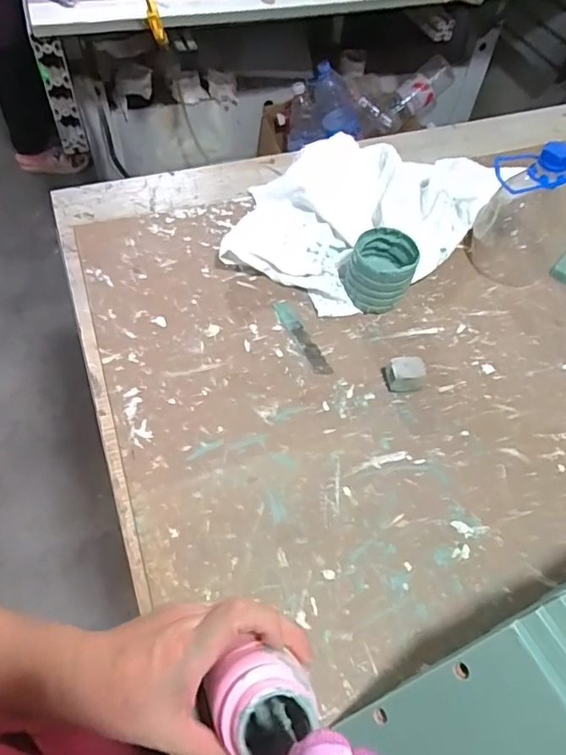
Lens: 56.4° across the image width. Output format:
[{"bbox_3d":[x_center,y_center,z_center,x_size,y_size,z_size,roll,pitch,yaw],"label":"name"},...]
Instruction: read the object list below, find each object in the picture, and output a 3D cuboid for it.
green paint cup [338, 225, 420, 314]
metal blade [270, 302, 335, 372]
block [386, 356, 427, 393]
[{"bbox_3d":[0.098,-0.107,0.545,0.076,0.066,0.065,11,56,4],"label":"green paint cup"},{"bbox_3d":[0.018,-0.041,0.527,0.017,0.004,0.101,-22,60,-17],"label":"metal blade"},{"bbox_3d":[0.116,-0.003,0.491,0.035,0.027,0.025,-6,56,-7],"label":"block"}]

